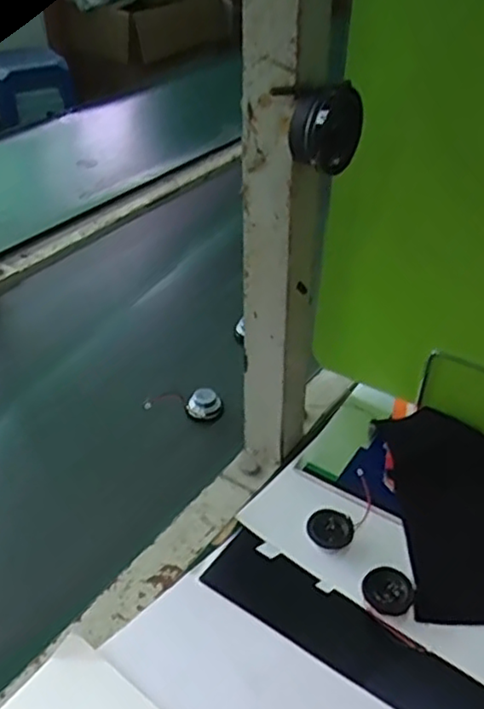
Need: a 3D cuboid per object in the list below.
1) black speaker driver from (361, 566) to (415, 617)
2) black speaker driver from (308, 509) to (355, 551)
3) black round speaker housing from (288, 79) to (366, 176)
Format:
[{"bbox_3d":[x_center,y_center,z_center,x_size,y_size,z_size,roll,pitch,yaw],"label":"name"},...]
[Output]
[{"bbox_3d":[0.105,0.173,0.491,0.035,0.022,0.034,0,38,0],"label":"black speaker driver"},{"bbox_3d":[0.069,0.139,0.532,0.034,0.016,0.031,0,38,0],"label":"black speaker driver"},{"bbox_3d":[0.054,-0.144,0.431,0.028,0.052,0.047,25,44,28],"label":"black round speaker housing"}]

